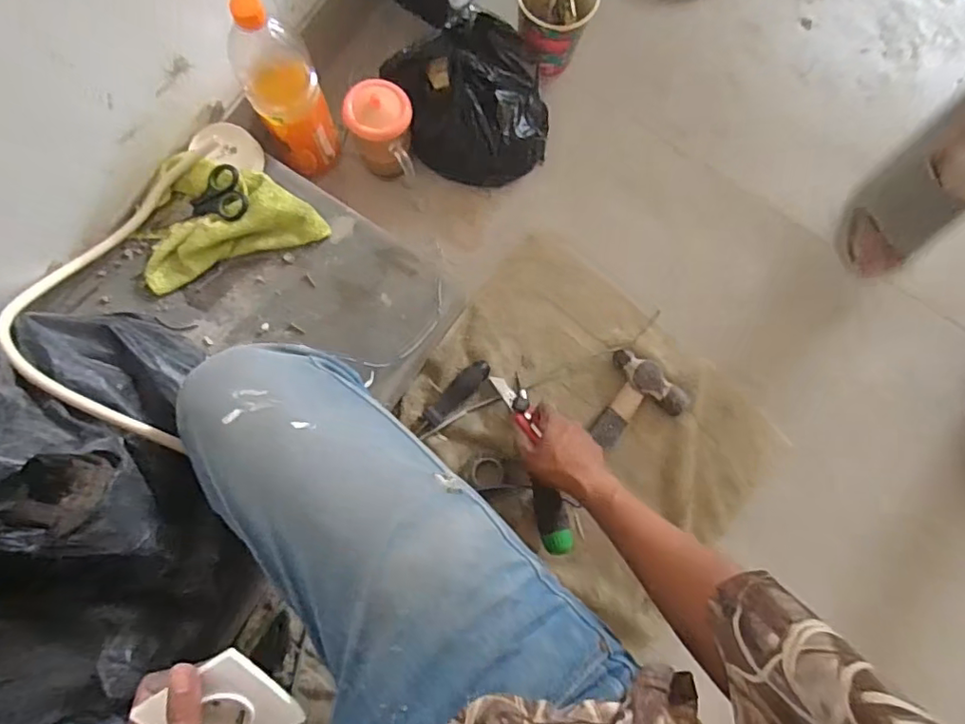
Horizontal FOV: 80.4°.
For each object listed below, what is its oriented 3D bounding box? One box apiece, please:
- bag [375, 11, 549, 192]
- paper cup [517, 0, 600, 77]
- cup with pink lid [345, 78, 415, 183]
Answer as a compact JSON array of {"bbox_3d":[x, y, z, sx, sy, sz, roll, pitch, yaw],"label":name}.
[{"bbox_3d":[-0.019,-0.331,0.731,0.216,0.128,0.156,6,81,-2],"label":"bag"},{"bbox_3d":[0.093,-0.458,0.767,0.100,0.106,0.099,0,81,-3],"label":"paper cup"},{"bbox_3d":[-0.125,-0.279,0.712,0.078,0.111,0.082,0,81,-3],"label":"cup with pink lid"}]

